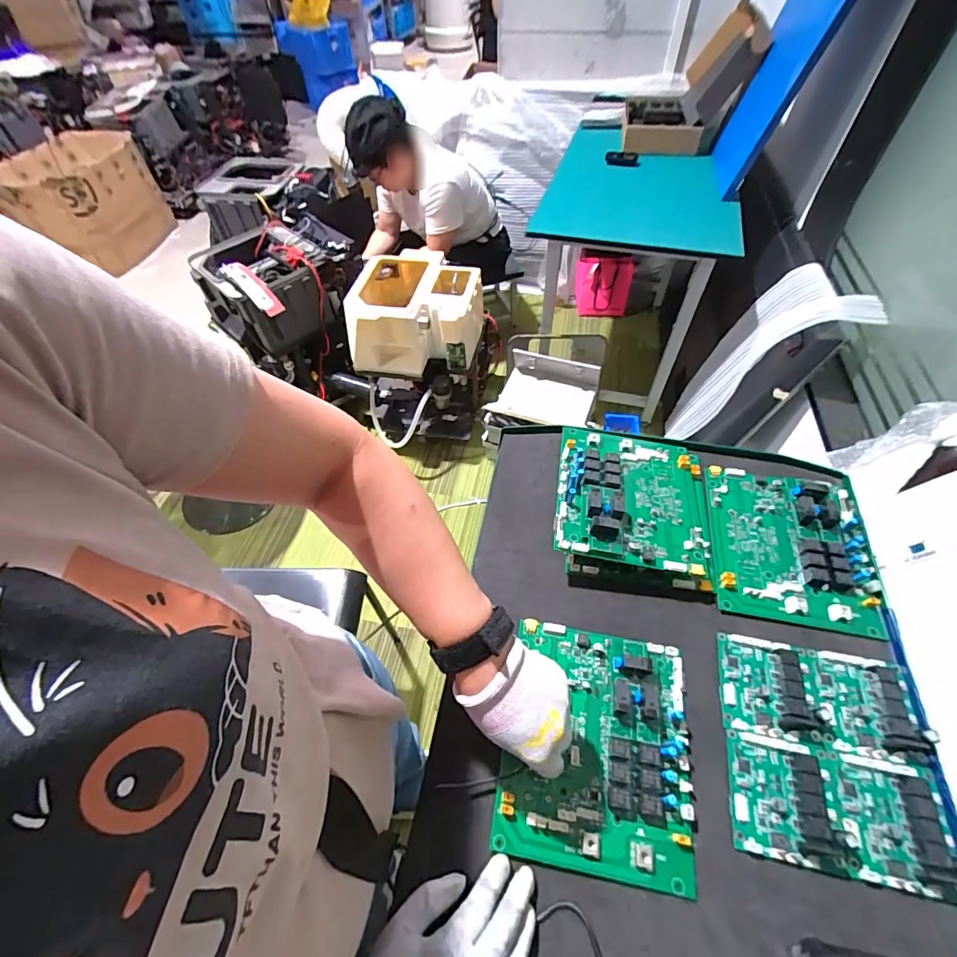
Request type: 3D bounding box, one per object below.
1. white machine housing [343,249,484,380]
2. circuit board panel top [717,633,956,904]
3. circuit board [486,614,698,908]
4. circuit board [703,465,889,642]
[{"bbox_3d":[-0.208,-0.556,1.529,0.433,0.229,0.370,0,54,2],"label":"white machine housing"},{"bbox_3d":[0.329,0.254,0.427,0.174,0.022,0.186,9,54,8],"label":"circuit board panel top"},{"bbox_3d":[0.114,0.247,0.430,0.169,0.029,0.199,9,54,9],"label":"circuit board"},{"bbox_3d":[0.375,0.075,0.552,0.178,0.021,0.202,10,55,9],"label":"circuit board"}]

